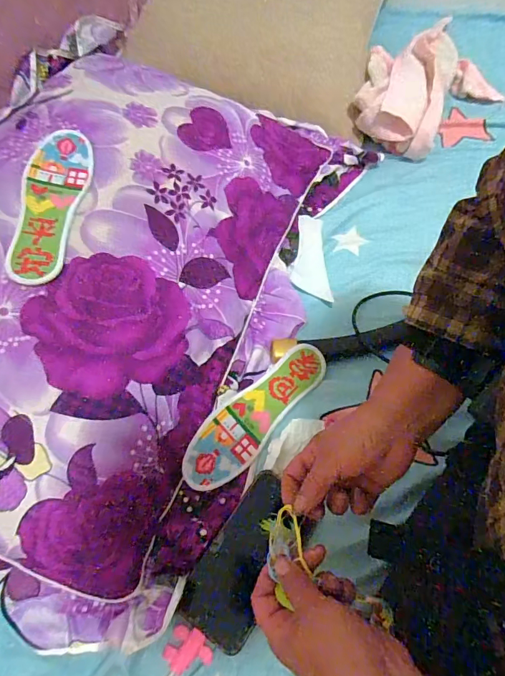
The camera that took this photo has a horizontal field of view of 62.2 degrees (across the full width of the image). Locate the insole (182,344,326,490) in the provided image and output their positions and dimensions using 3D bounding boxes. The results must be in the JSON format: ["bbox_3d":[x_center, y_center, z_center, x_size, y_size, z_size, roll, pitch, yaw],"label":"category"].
[{"bbox_3d":[0.005,0.086,0.490,0.061,0.007,0.211,45,70,4],"label":"insole"}]

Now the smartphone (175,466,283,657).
[{"bbox_3d":[-0.004,0.217,0.423,0.072,0.011,0.155,29,66,19],"label":"smartphone"}]

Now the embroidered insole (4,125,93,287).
[{"bbox_3d":[-0.228,-0.155,0.472,0.062,0.005,0.210,12,65,-12],"label":"embroidered insole"}]

